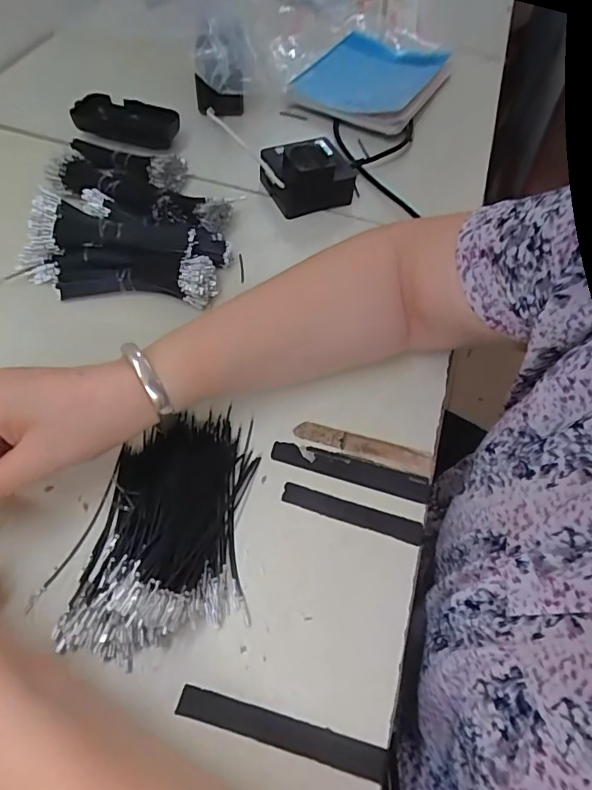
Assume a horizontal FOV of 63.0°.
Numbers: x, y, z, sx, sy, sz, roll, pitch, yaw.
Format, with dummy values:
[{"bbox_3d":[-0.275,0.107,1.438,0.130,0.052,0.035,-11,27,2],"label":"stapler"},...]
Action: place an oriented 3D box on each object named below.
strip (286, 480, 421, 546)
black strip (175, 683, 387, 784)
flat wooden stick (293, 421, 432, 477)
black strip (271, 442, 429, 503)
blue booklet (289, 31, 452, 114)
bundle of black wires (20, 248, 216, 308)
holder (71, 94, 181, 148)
[{"bbox_3d":[0.038,0.080,0.331,0.096,0.004,0.015,17,58,6],"label":"strip"},{"bbox_3d":[-0.008,0.184,0.265,0.114,0.004,0.015,15,58,5],"label":"black strip"},{"bbox_3d":[0.049,0.038,0.357,0.101,0.004,0.018,16,58,5],"label":"flat wooden stick"},{"bbox_3d":[0.039,0.053,0.348,0.113,0.004,0.018,15,58,5],"label":"black strip"},{"bbox_3d":[0.095,-0.415,0.620,0.143,0.013,0.225,27,60,12],"label":"blue booklet"},{"bbox_3d":[-0.151,-0.103,0.419,0.160,0.034,0.041,4,58,-2],"label":"bundle of black wires"},{"bbox_3d":[-0.186,-0.307,0.539,0.109,0.025,0.054,16,58,6],"label":"holder"}]

